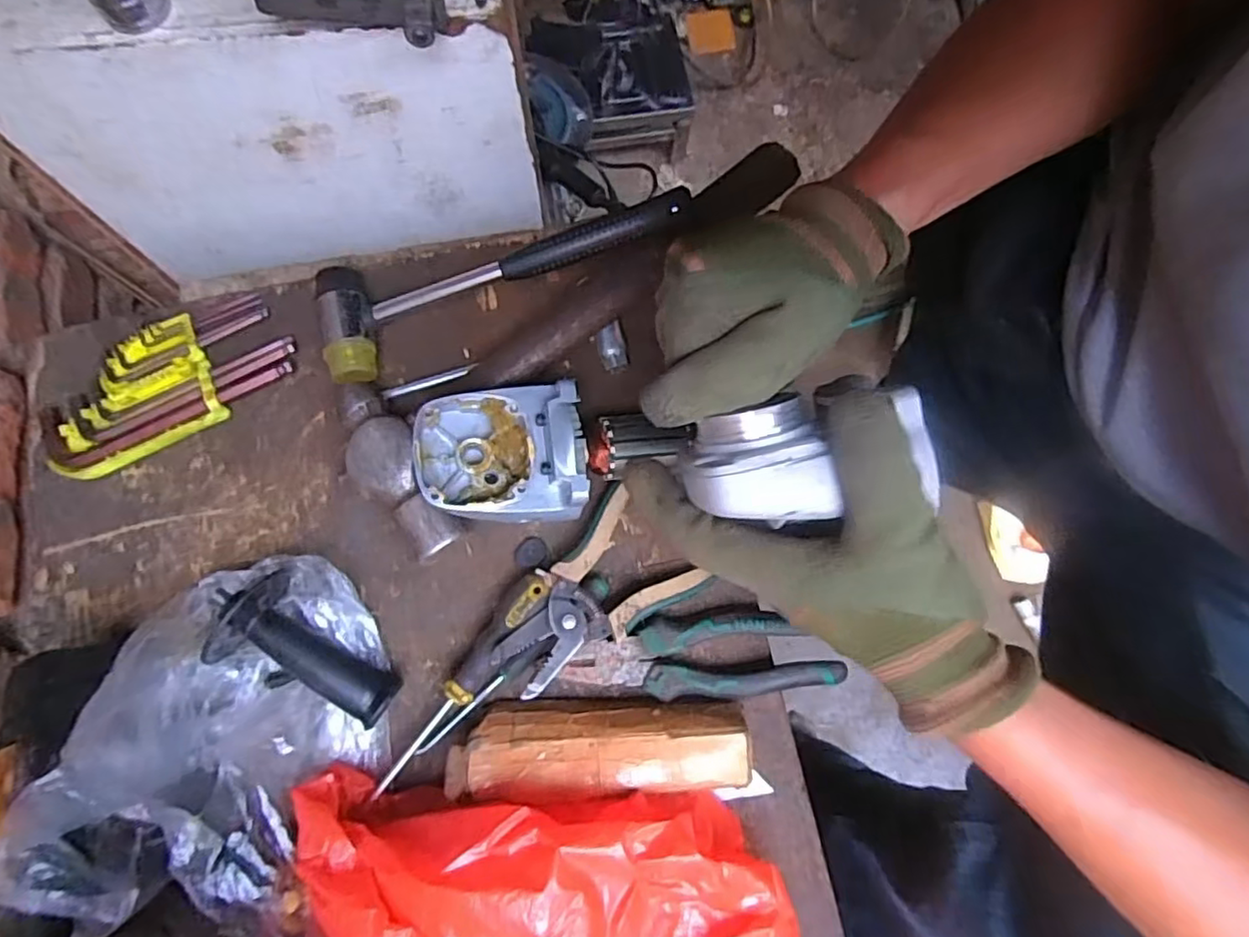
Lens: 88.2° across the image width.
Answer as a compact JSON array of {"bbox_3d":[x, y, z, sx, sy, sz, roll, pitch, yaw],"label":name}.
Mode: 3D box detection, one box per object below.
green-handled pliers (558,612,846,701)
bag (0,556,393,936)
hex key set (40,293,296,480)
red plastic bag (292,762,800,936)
[{"bbox_3d":[0.051,0.122,0.418,0.172,0.014,0.050,-2,77,-2],"label":"green-handled pliers"},{"bbox_3d":[-0.217,0.153,0.346,0.147,0.144,0.214,-1,77,-2],"label":"bag"},{"bbox_3d":[-0.325,-0.062,0.457,0.168,0.011,0.088,-26,79,-7],"label":"hex key set"},{"bbox_3d":[-0.040,0.268,0.351,0.290,0.085,0.166,2,77,-1],"label":"red plastic bag"}]

